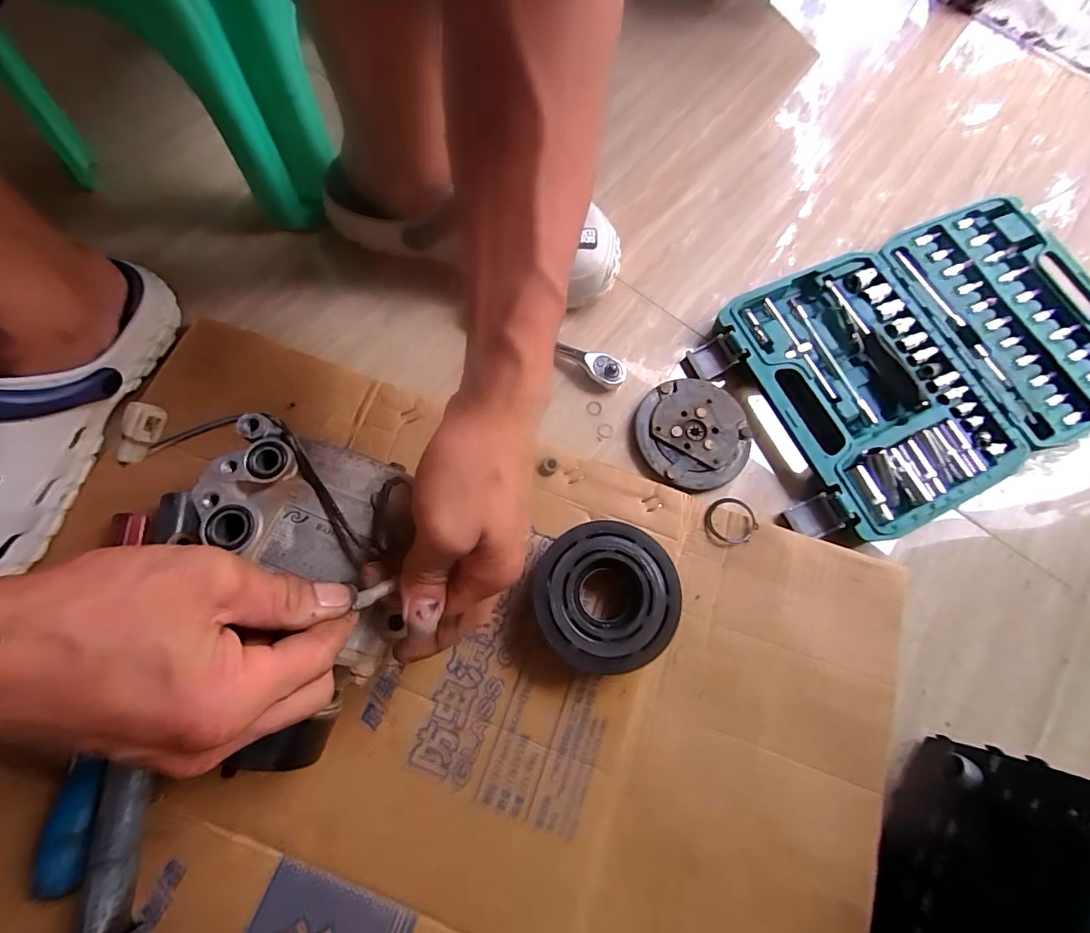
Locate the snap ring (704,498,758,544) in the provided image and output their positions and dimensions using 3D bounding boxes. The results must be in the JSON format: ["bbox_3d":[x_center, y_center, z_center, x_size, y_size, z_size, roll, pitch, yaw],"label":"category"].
[{"bbox_3d":[0.152,0.043,0.393,0.038,0.006,0.040,1,69,-2],"label":"snap ring"}]

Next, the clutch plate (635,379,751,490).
[{"bbox_3d":[0.130,-0.030,0.423,0.097,0.011,0.098,1,69,-2],"label":"clutch plate"}]

